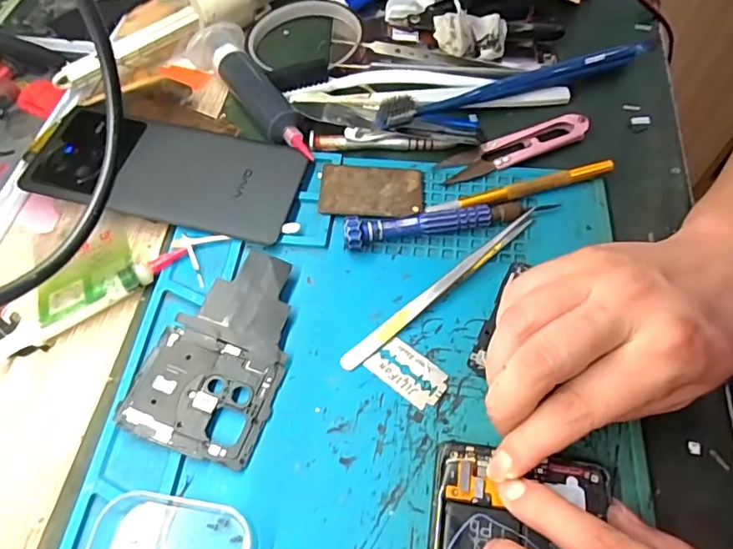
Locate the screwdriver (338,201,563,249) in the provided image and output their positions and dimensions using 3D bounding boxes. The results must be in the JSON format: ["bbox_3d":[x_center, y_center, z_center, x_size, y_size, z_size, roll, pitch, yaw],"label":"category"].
[{"bbox_3d":[0.047,-0.032,0.296,0.120,0.015,0.021,-7,60,-3],"label":"screwdriver"}]

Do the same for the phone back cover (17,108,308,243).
[{"bbox_3d":[-0.123,-0.065,0.319,0.164,0.008,0.072,11,61,7],"label":"phone back cover"}]

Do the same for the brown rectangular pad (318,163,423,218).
[{"bbox_3d":[0.003,-0.051,0.314,0.059,0.005,0.037,4,60,3],"label":"brown rectangular pad"}]

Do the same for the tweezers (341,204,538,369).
[{"bbox_3d":[0.041,0.005,0.279,0.135,0.011,0.008,-36,66,-18],"label":"tweezers"}]

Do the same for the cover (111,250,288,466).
[{"bbox_3d":[-0.070,0.036,0.263,0.065,0.004,0.104,19,64,4],"label":"cover"}]

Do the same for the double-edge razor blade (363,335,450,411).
[{"bbox_3d":[0.021,0.047,0.259,0.039,0.004,0.023,36,67,19],"label":"double-edge razor blade"}]

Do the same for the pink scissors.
[{"bbox_3d":[0.092,-0.080,0.326,0.096,0.009,0.022,-20,62,-10],"label":"pink scissors"}]

